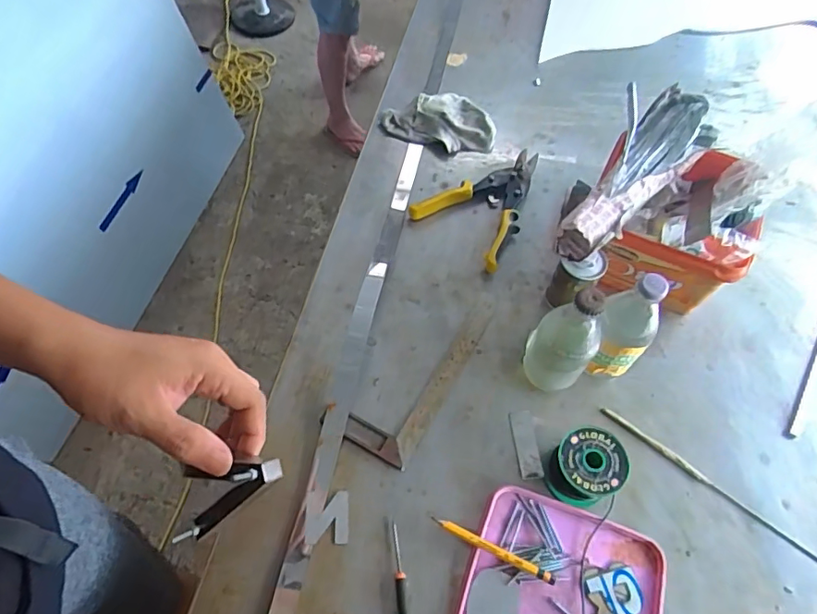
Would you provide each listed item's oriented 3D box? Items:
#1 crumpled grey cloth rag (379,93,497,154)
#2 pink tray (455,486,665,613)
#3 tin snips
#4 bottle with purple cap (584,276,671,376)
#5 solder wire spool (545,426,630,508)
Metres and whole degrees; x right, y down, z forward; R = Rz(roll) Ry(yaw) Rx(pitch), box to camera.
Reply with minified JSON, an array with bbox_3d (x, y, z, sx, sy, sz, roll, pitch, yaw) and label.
[{"bbox_3d":[0.046,-0.305,0.844,0.187,0.041,0.102,0,60,-1],"label":"crumpled grey cloth rag"},{"bbox_3d":[0.151,0.294,0.511,0.186,0.009,0.185,18,61,9],"label":"pink tray"},{"bbox_3d":[0.098,-0.167,0.768,0.143,0.028,0.237,21,62,11],"label":"tin snips"},{"bbox_3d":[0.236,0.024,0.572,0.059,0.174,0.057,6,60,3],"label":"bottle with purple cap"},{"bbox_3d":[0.188,0.173,0.550,0.068,0.064,0.071,0,60,-1],"label":"solder wire spool"}]

